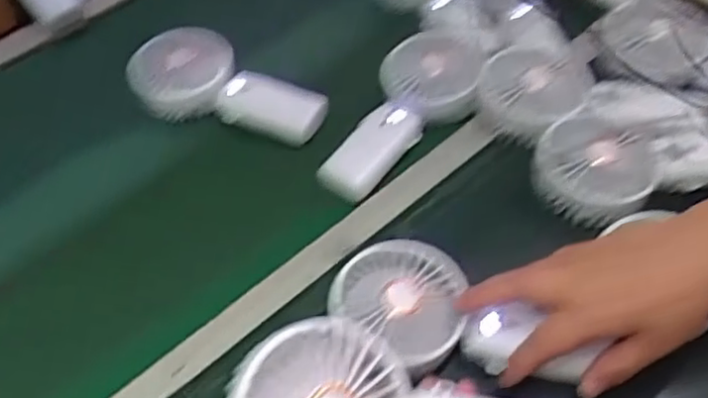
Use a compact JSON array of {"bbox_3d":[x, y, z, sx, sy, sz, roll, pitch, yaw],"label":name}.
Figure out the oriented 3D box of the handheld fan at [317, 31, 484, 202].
[{"bbox_3d":[0.043,-0.075,0.606,0.082,0.030,0.178,33,75,27],"label":"handheld fan"}]

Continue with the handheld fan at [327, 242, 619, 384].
[{"bbox_3d":[0.071,0.085,0.466,0.173,0.034,0.077,22,56,12],"label":"handheld fan"}]

